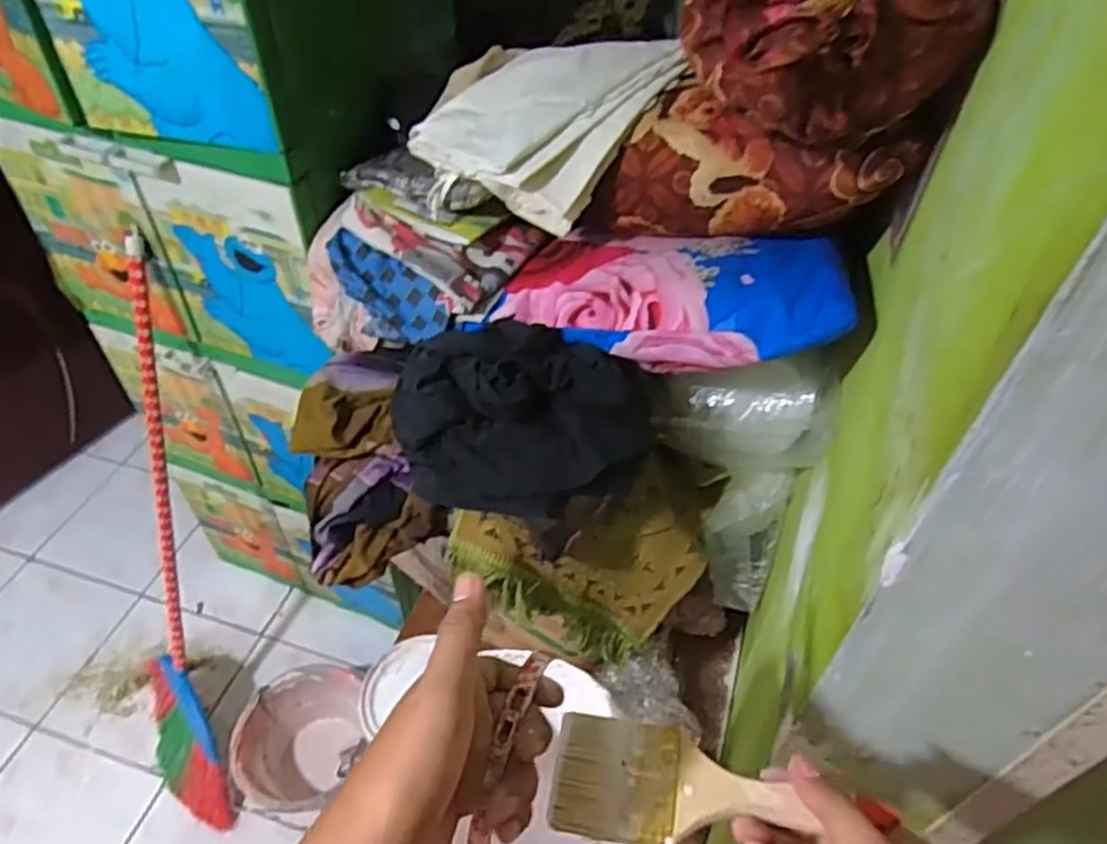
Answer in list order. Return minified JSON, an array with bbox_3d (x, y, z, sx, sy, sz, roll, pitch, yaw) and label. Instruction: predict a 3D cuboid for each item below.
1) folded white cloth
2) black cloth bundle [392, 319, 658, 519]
[{"bbox_3d":[-0.015,-0.317,0.779,0.212,0.085,0.258,33,60,26],"label":"folded white cloth"},{"bbox_3d":[-0.041,0.001,0.766,0.278,0.134,0.140,6,52,8],"label":"black cloth bundle"}]

